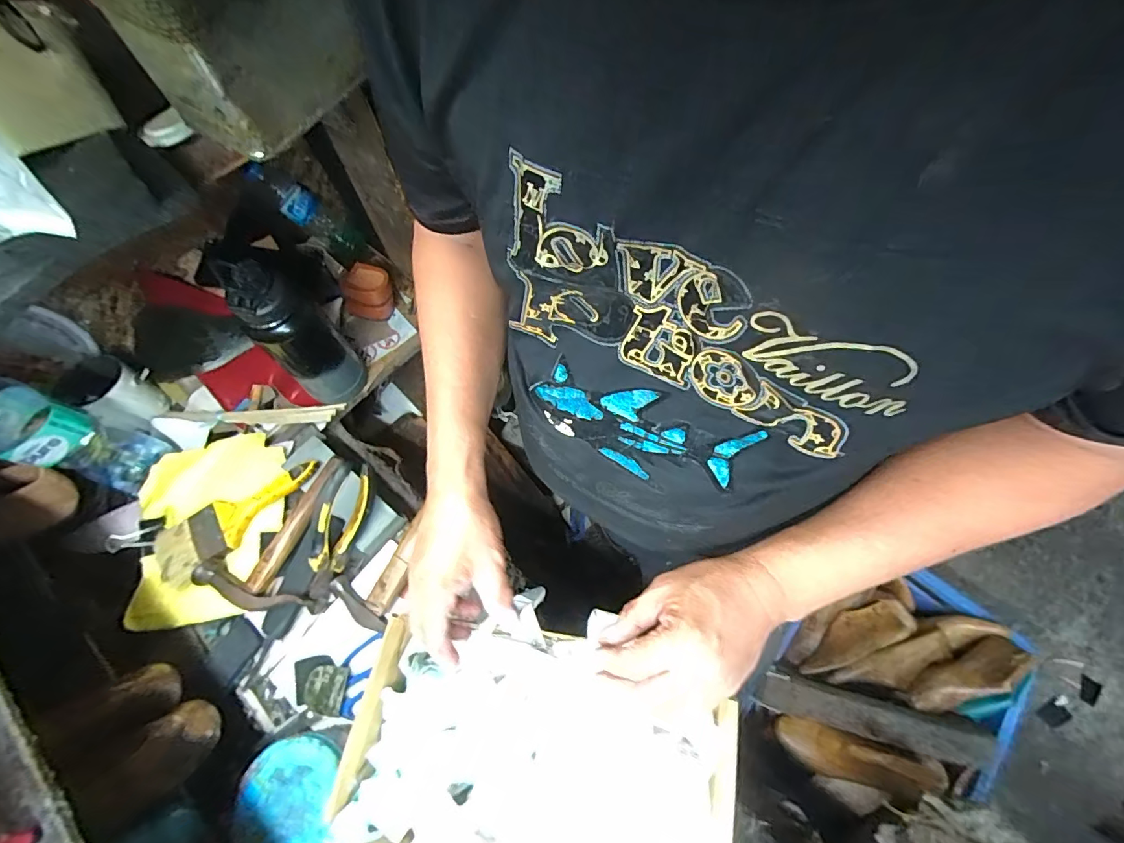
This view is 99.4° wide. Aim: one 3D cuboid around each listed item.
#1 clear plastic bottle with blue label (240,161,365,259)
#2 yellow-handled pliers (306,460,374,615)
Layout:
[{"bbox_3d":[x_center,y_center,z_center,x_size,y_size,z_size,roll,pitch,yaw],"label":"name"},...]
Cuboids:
[{"bbox_3d":[-0.420,-0.346,0.786,0.057,0.190,0.062,-12,54,42],"label":"clear plastic bottle with blue label"},{"bbox_3d":[-0.278,0.139,0.573,0.019,0.056,0.184,19,85,44],"label":"yellow-handled pliers"}]

